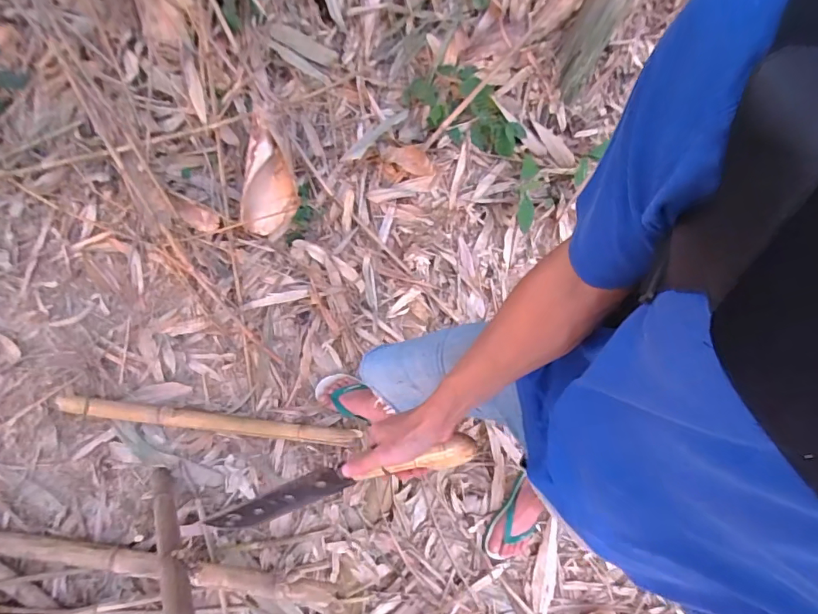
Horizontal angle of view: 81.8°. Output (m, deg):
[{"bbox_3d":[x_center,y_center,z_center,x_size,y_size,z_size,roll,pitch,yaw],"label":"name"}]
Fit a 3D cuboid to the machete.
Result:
[{"bbox_3d":[-0.099,0.234,0.621,0.379,0.048,0.047,-19,72,12],"label":"machete"}]

